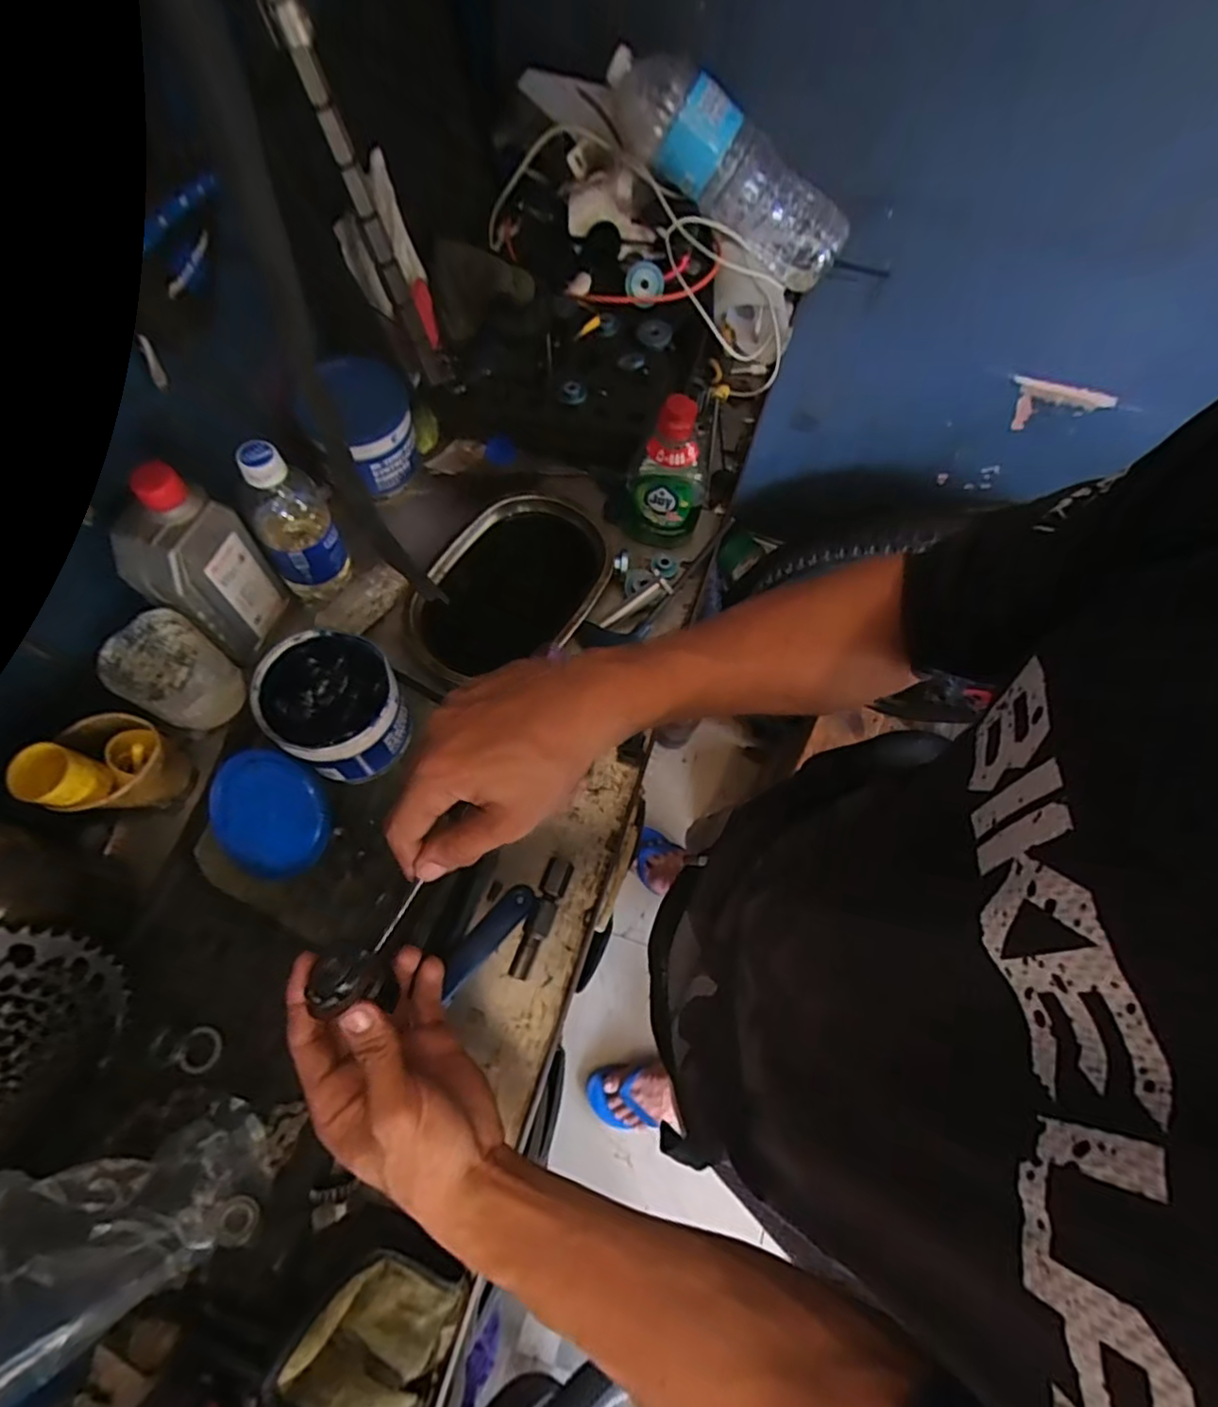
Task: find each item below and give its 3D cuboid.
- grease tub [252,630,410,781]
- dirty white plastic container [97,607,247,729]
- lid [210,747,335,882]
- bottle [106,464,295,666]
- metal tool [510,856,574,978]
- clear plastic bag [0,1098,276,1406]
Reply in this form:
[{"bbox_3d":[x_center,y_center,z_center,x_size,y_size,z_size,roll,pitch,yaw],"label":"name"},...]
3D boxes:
[{"bbox_3d":[-0.220,0.002,0.519,0.097,0.082,0.108,-32,73,-15],"label":"grease tub"},{"bbox_3d":[-0.343,-0.019,0.515,0.070,0.093,0.067,1,68,-3],"label":"dirty white plastic container"},{"bbox_3d":[-0.271,0.089,0.503,0.095,0.010,0.100,0,98,2],"label":"lid"},{"bbox_3d":[-0.322,-0.107,0.501,0.054,0.159,0.082,20,68,5],"label":"bottle"},{"bbox_3d":[-0.053,0.168,0.501,0.020,0.019,0.093,20,68,5],"label":"metal tool"},{"bbox_3d":[-0.297,0.310,0.369,0.140,0.113,0.096,-12,69,-8],"label":"clear plastic bag"}]

